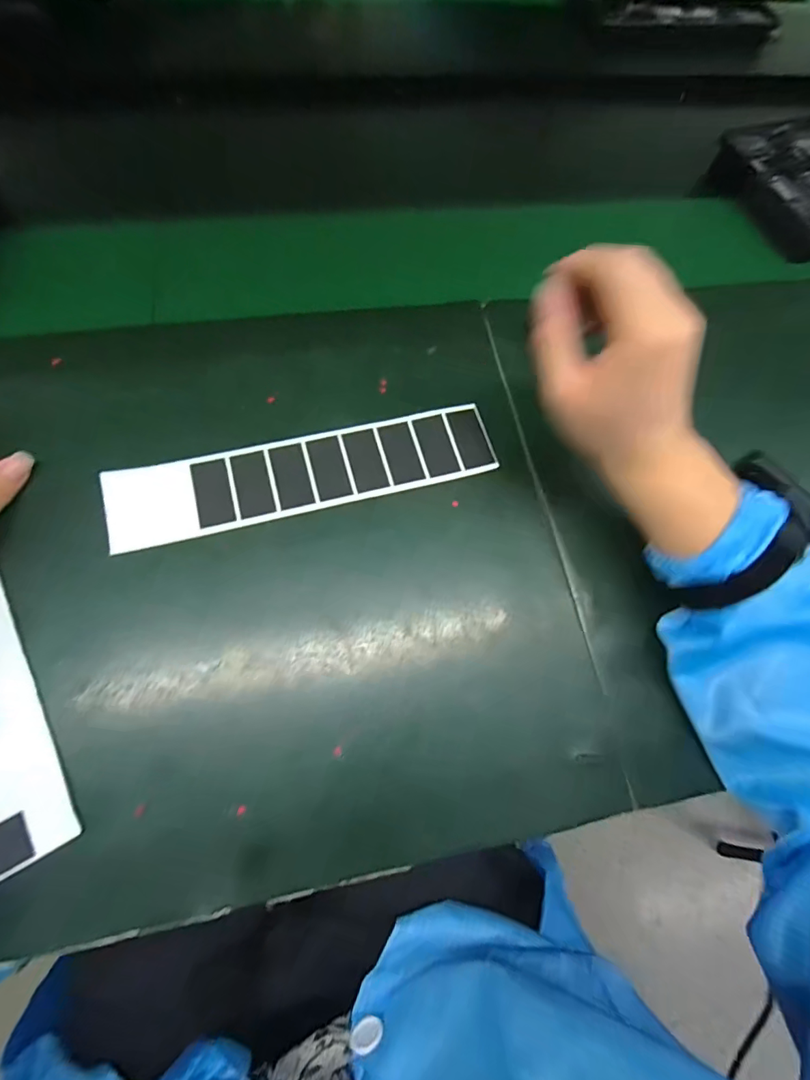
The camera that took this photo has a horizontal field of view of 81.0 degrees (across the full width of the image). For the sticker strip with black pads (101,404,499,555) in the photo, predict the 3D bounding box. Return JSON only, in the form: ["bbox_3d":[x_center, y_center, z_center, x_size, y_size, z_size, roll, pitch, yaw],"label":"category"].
[{"bbox_3d":[-0.067,-0.048,0.335,0.264,0.008,0.054,-14,71,-10],"label":"sticker strip with black pads"}]

